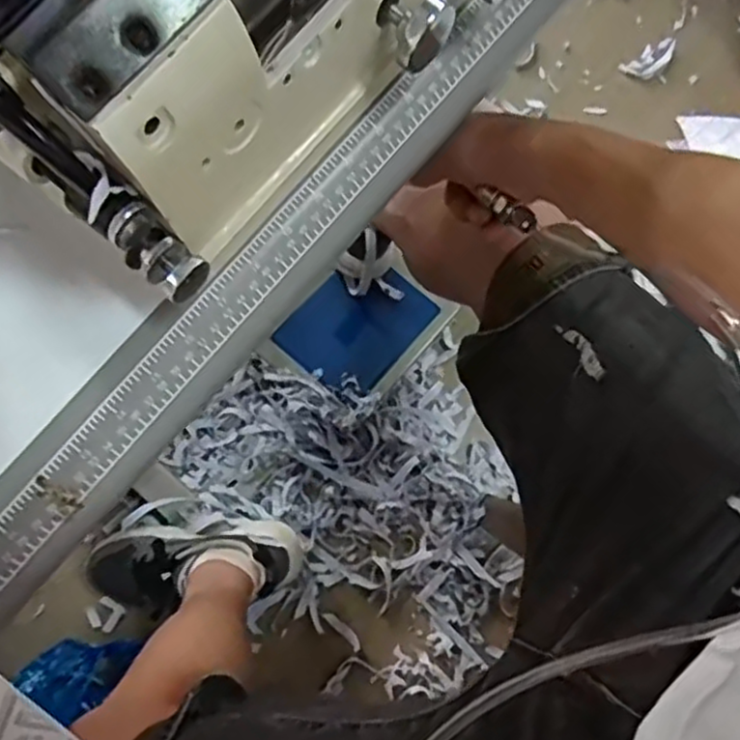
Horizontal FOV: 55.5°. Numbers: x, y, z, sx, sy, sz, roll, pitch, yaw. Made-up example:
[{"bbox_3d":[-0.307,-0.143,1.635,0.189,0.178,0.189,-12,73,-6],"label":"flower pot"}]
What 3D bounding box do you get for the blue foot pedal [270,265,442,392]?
[{"bbox_3d":[-0.018,-0.066,1.013,0.151,0.028,0.192,43,82,10],"label":"blue foot pedal"}]

